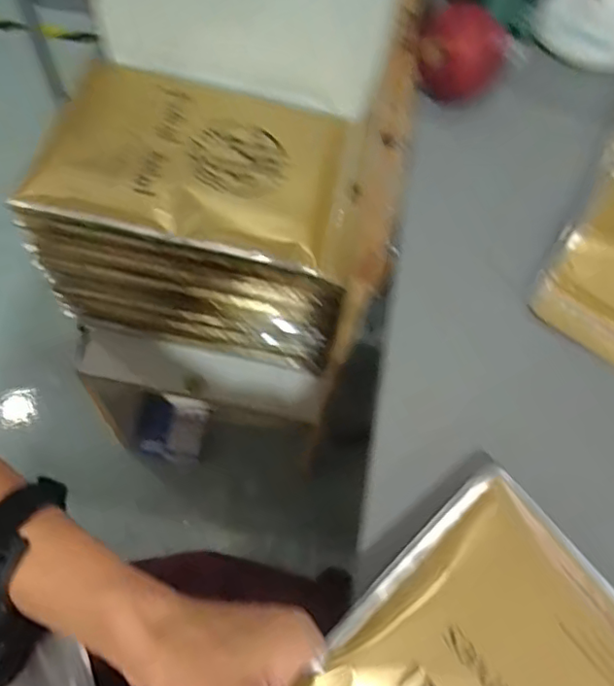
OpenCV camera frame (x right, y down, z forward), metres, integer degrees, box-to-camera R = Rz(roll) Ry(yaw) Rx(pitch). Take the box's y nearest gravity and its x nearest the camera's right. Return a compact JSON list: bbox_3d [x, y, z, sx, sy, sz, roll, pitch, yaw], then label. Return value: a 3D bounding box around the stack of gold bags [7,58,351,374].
[{"bbox_3d":[-0.124,-0.152,0.741,0.343,0.249,0.230,12,62,2],"label":"stack of gold bags"}]

